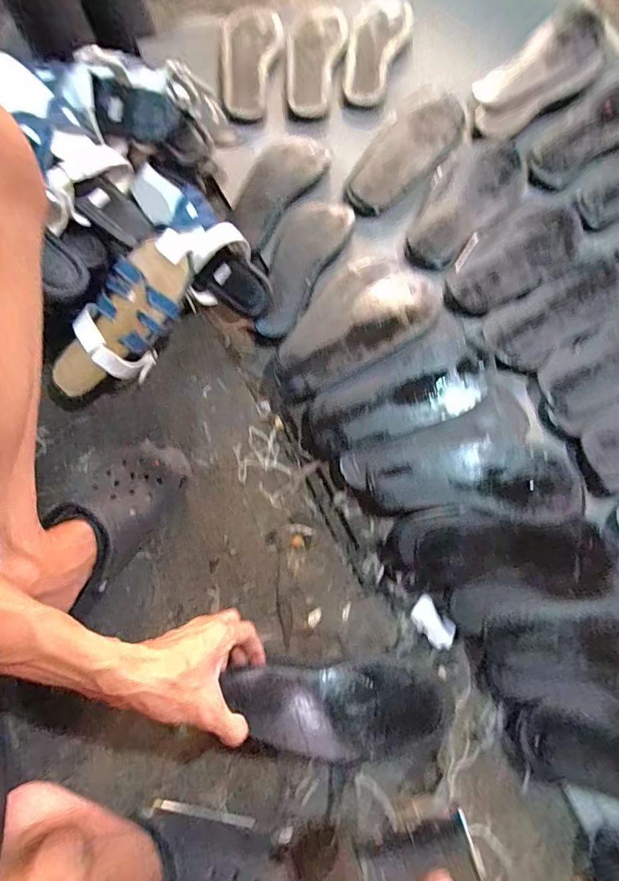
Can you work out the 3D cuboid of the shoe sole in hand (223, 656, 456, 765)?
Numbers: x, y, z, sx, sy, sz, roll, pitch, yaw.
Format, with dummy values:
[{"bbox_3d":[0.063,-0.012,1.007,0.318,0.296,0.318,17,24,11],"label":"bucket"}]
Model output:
[{"bbox_3d":[0.033,0.280,0.478,0.231,0.039,0.089,8,73,-14],"label":"shoe sole in hand"}]

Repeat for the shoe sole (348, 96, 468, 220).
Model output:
[{"bbox_3d":[0.146,-0.439,0.714,0.096,0.018,0.257,40,76,9],"label":"shoe sole"}]

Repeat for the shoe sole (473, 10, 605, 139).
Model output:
[{"bbox_3d":[0.370,-0.586,0.740,0.281,0.038,0.126,-40,79,-12],"label":"shoe sole"}]

